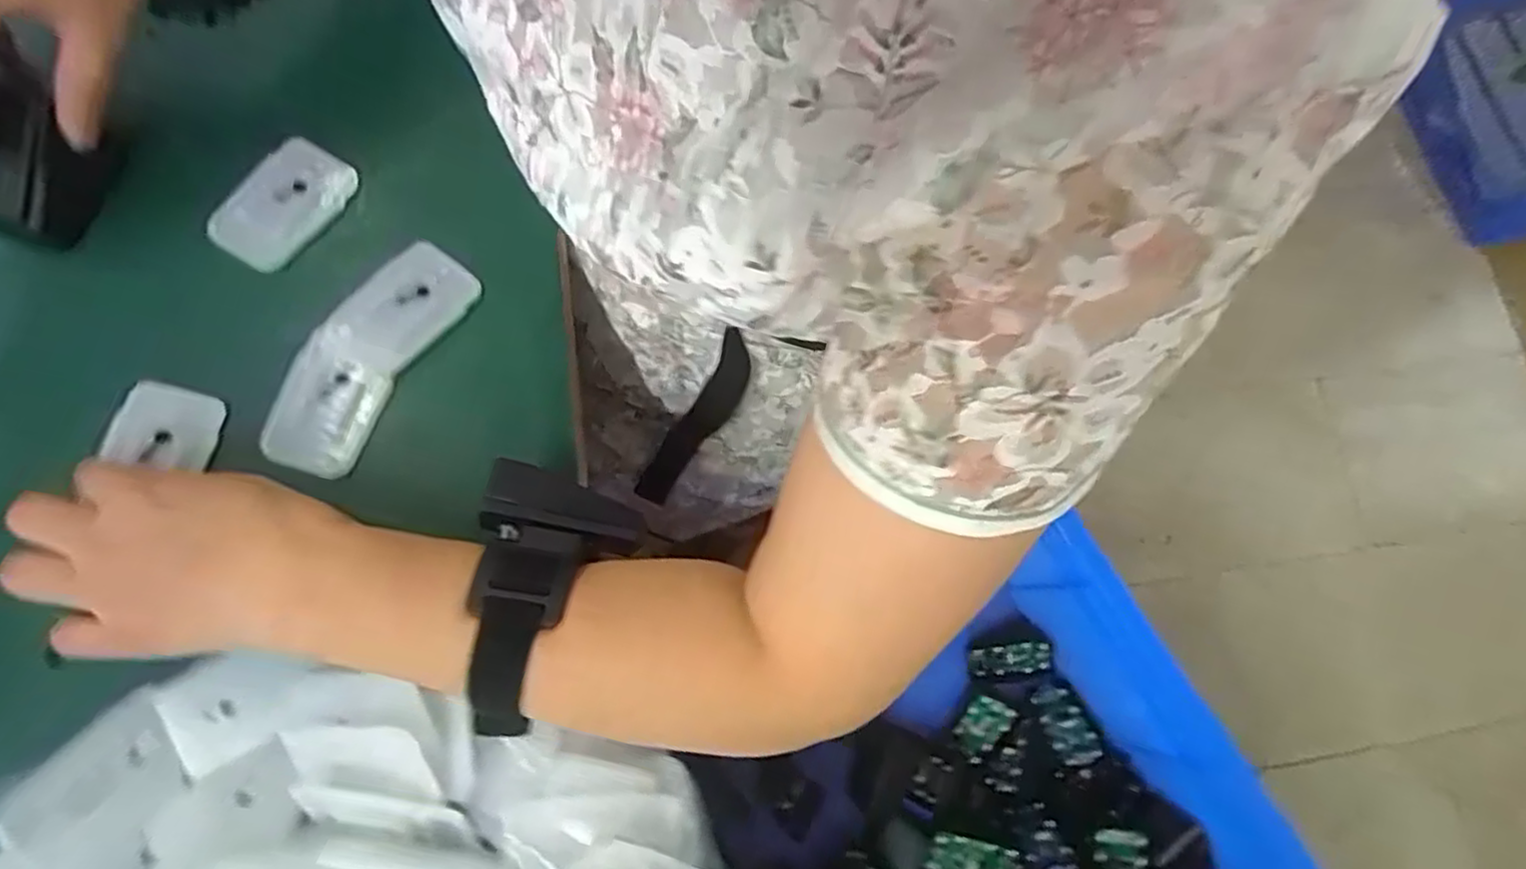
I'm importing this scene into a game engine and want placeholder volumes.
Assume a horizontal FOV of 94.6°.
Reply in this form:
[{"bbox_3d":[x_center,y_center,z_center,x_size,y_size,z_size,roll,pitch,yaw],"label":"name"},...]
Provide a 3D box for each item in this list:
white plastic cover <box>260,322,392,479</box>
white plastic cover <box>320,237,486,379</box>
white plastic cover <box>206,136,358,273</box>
[{"bbox_3d":[-0.215,-0.016,0.347,0.048,0.013,0.069,17,75,5],"label":"white plastic cover"},{"bbox_3d":[-0.183,-0.065,0.361,0.043,0.004,0.069,39,74,-5],"label":"white plastic cover"},{"bbox_3d":[-0.254,-0.122,0.372,0.044,0.011,0.072,31,76,8],"label":"white plastic cover"}]

